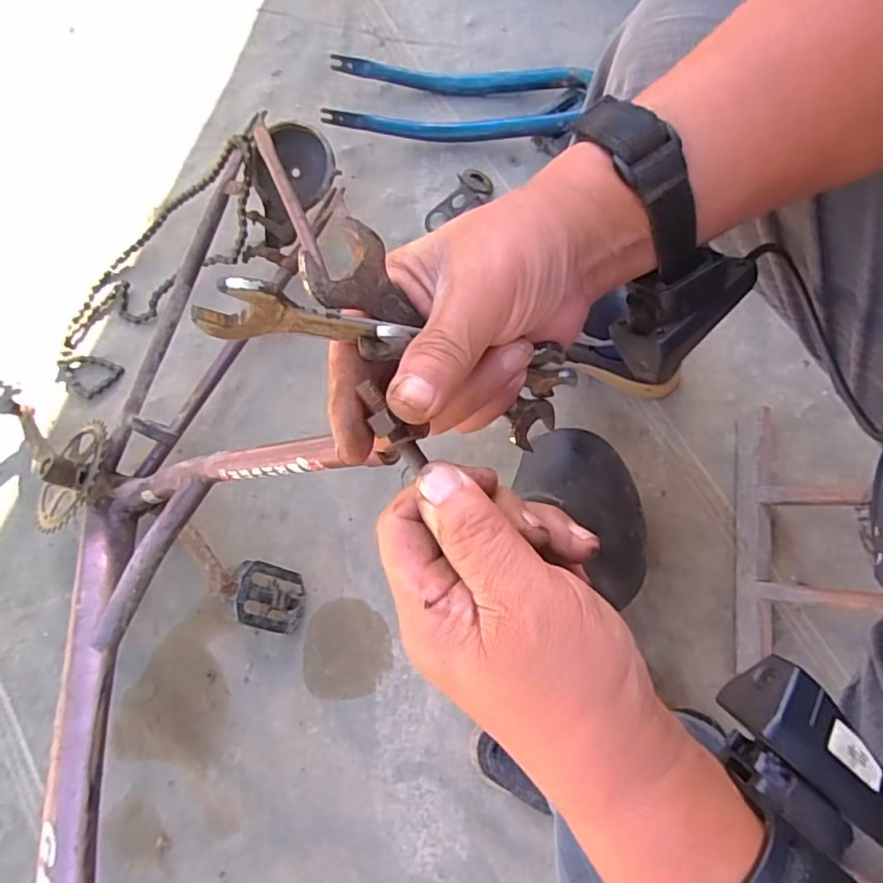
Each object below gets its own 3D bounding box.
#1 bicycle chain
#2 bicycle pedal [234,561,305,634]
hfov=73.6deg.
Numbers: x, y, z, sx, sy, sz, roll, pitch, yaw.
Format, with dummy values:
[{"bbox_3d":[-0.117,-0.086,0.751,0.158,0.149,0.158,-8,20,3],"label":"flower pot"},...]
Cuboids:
[{"bbox_3d":[-0.356,-0.231,0.746,0.380,0.073,0.183,-36,77,17],"label":"bicycle chain"},{"bbox_3d":[-0.194,0.175,0.661,0.021,0.088,0.068,-8,63,37],"label":"bicycle pedal"}]

